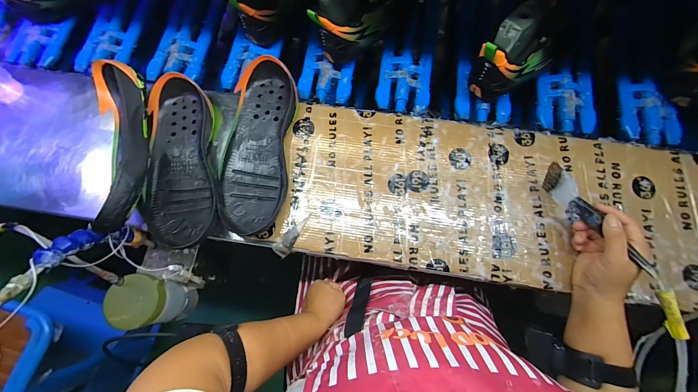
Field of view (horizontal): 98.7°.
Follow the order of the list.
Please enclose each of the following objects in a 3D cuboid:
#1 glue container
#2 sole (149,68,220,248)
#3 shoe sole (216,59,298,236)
[{"bbox_3d":[-0.295,0.161,0.465,0.069,0.126,0.075,-3,78,1],"label":"glue container"},{"bbox_3d":[-0.243,-0.052,0.434,0.096,0.044,0.254,-9,76,-2],"label":"sole"},{"bbox_3d":[-0.133,-0.074,0.431,0.099,0.044,0.255,4,76,1],"label":"shoe sole"}]

